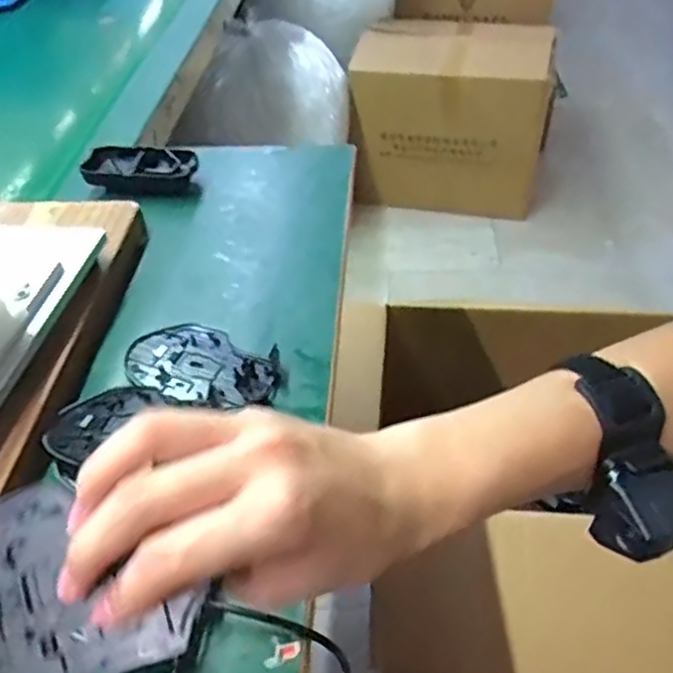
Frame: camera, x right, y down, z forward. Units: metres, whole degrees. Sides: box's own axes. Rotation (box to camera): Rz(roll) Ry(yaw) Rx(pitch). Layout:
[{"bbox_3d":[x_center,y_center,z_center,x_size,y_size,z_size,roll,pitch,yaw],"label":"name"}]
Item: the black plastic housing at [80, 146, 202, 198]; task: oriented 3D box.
[{"bbox_3d":[-0.192,-0.166,0.665,0.109,0.032,0.051,5,45,9],"label":"black plastic housing"}]

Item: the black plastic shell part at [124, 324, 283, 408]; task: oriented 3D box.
[{"bbox_3d":[-0.096,0.020,0.479,0.110,0.010,0.070,23,50,25],"label":"black plastic shell part"}]

